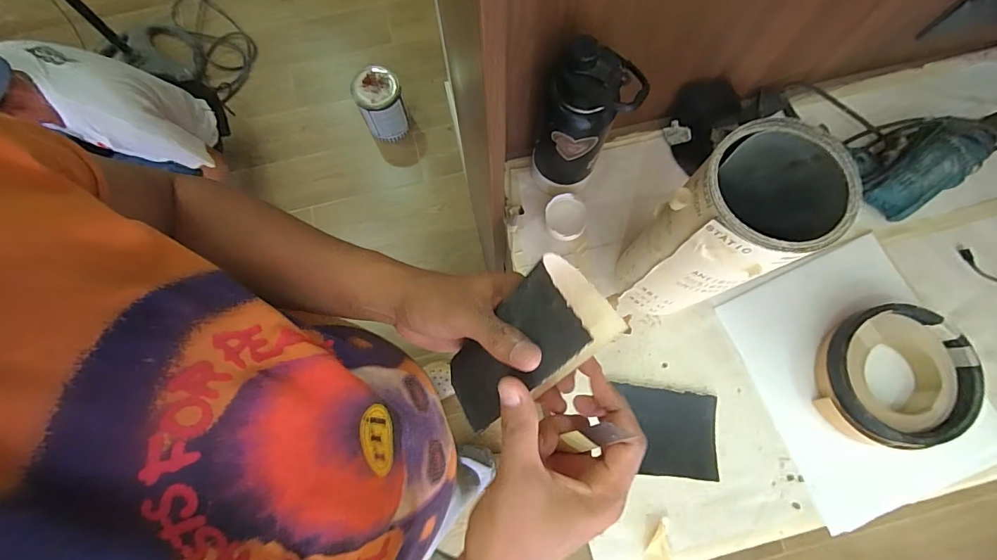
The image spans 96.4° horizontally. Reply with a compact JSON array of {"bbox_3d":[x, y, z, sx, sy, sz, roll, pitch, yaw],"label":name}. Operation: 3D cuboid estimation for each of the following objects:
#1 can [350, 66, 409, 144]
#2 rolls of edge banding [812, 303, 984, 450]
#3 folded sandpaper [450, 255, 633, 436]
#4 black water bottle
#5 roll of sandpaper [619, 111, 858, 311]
[{"bbox_3d":[-0.403,-0.597,1.543,0.148,0.229,0.135,0,76,1],"label":"can"},{"bbox_3d":[0.513,0.126,0.583,0.167,0.064,0.171,0,76,1],"label":"rolls of edge banding"},{"bbox_3d":[0.022,0.047,0.325,0.124,0.063,0.072,-45,58,31],"label":"folded sandpaper"},{"bbox_3d":[0.103,-0.188,0.554,0.097,0.212,0.066,-3,76,0],"label":"black water bottle"},{"bbox_3d":[0.224,-0.034,0.499,0.117,0.307,0.108,0,74,-1],"label":"roll of sandpaper"}]

